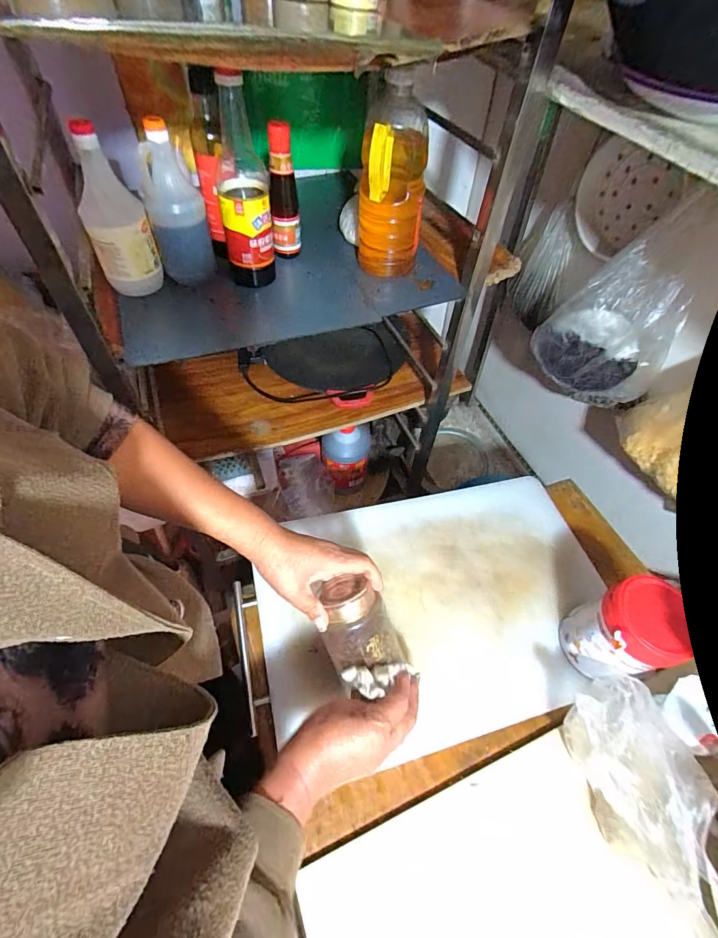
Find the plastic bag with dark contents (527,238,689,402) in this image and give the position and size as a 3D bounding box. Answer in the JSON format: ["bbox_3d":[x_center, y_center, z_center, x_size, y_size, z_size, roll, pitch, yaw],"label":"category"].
[{"bbox_3d":[0.442,-0.239,0.757,0.223,0.273,0.076,37,62,22],"label":"plastic bag with dark contents"}]

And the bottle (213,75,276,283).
[{"bbox_3d":[-0.177,-0.423,0.628,0.076,0.265,0.087,-6,56,-6],"label":"bottle"}]

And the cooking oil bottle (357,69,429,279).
[{"bbox_3d":[0.054,-0.470,0.692,0.107,0.241,0.109,5,55,2],"label":"cooking oil bottle"}]

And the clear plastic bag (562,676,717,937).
[{"bbox_3d":[0.311,0.361,0.449,0.091,0.122,0.214,-6,56,-6],"label":"clear plastic bag"}]

